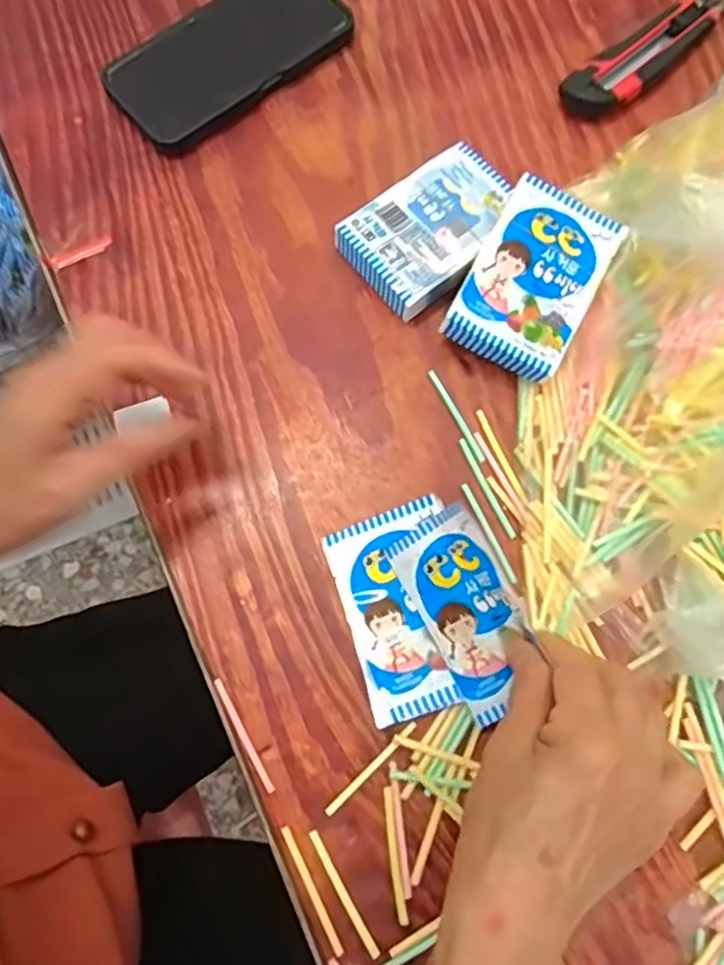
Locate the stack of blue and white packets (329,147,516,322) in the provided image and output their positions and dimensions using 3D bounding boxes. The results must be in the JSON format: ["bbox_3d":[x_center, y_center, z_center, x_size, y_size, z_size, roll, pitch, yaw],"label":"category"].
[{"bbox_3d":[0.045,-0.157,0.435,0.104,0.027,0.071,-39,78,-11],"label":"stack of blue and white packets"}]

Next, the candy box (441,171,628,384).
[{"bbox_3d":[0.102,-0.119,0.409,0.070,0.018,0.105,28,83,-2],"label":"candy box"}]

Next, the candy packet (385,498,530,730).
[{"bbox_3d":[0.056,0.066,0.357,0.054,0.009,0.101,-36,77,30],"label":"candy packet"}]

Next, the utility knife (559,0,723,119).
[{"bbox_3d":[0.207,-0.303,0.487,0.157,0.019,0.038,-38,78,-11],"label":"utility knife"}]

